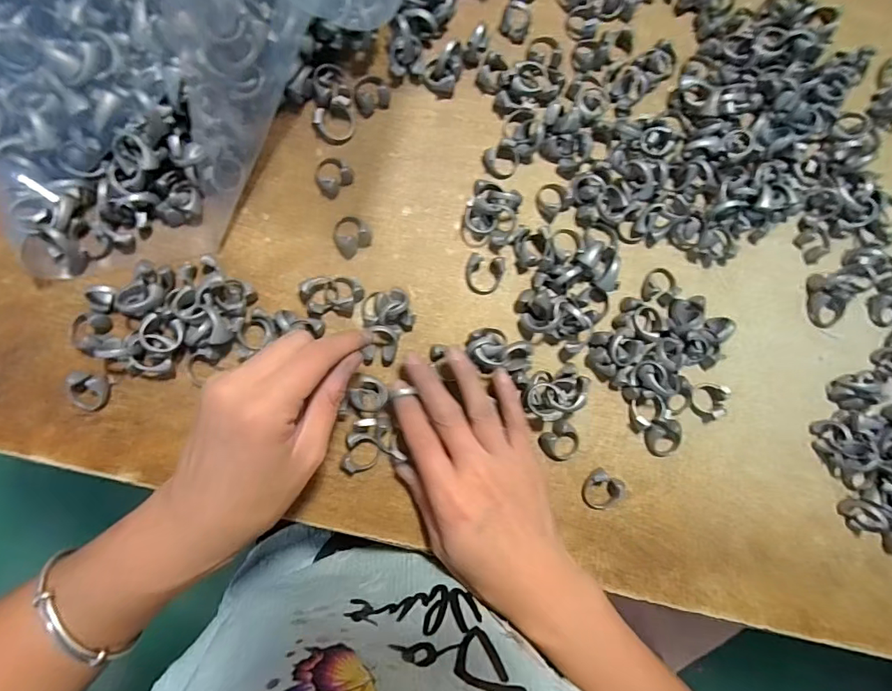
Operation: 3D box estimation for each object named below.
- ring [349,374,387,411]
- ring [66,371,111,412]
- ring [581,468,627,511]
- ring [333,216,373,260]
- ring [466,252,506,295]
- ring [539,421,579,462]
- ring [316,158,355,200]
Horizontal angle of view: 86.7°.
[{"bbox_3d":[-0.048,0.030,0.296,0.022,0.015,0.023,0,88,-7],"label":"ring"},{"bbox_3d":[-0.211,0.027,0.278,0.019,0.011,0.023,0,88,-7],"label":"ring"},{"bbox_3d":[0.106,0.098,0.312,0.029,0.011,0.025,34,84,-4],"label":"ring"},{"bbox_3d":[-0.061,-0.071,0.302,0.023,0.012,0.023,0,88,-7],"label":"ring"},{"bbox_3d":[0.026,-0.047,0.311,0.024,0.010,0.024,5,87,-6],"label":"ring"},{"bbox_3d":[0.077,0.064,0.309,0.026,0.013,0.024,0,88,-7],"label":"ring"},{"bbox_3d":[-0.073,-0.110,0.303,0.023,0.011,0.021,0,88,-7],"label":"ring"}]

